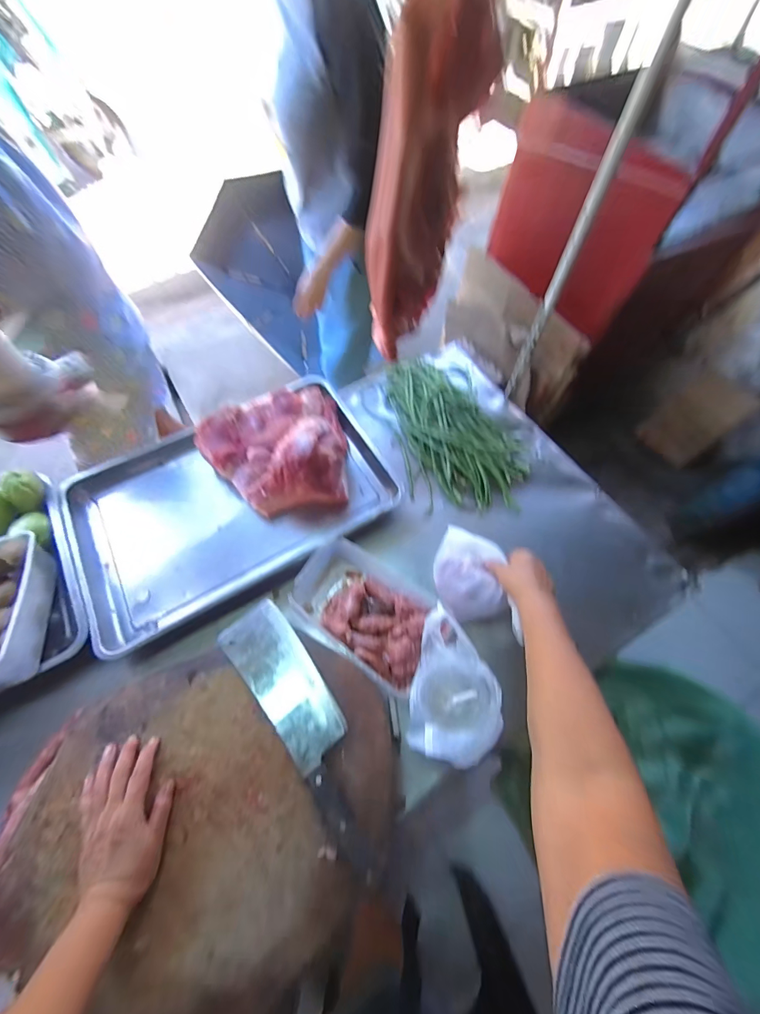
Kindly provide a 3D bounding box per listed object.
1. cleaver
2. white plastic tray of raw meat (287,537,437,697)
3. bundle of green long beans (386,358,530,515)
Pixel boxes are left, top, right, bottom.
[{"bbox_3d":[-0.097,0.287,0.509,0.092,0.046,0.358,-36,70,-18],"label":"cleaver"},{"bbox_3d":[-0.026,0.172,0.646,0.226,0.094,0.167,27,66,11],"label":"white plastic tray of raw meat"},{"bbox_3d":[0.172,-0.185,0.828,0.264,0.051,0.405,-8,64,-6],"label":"bundle of green long beans"}]

